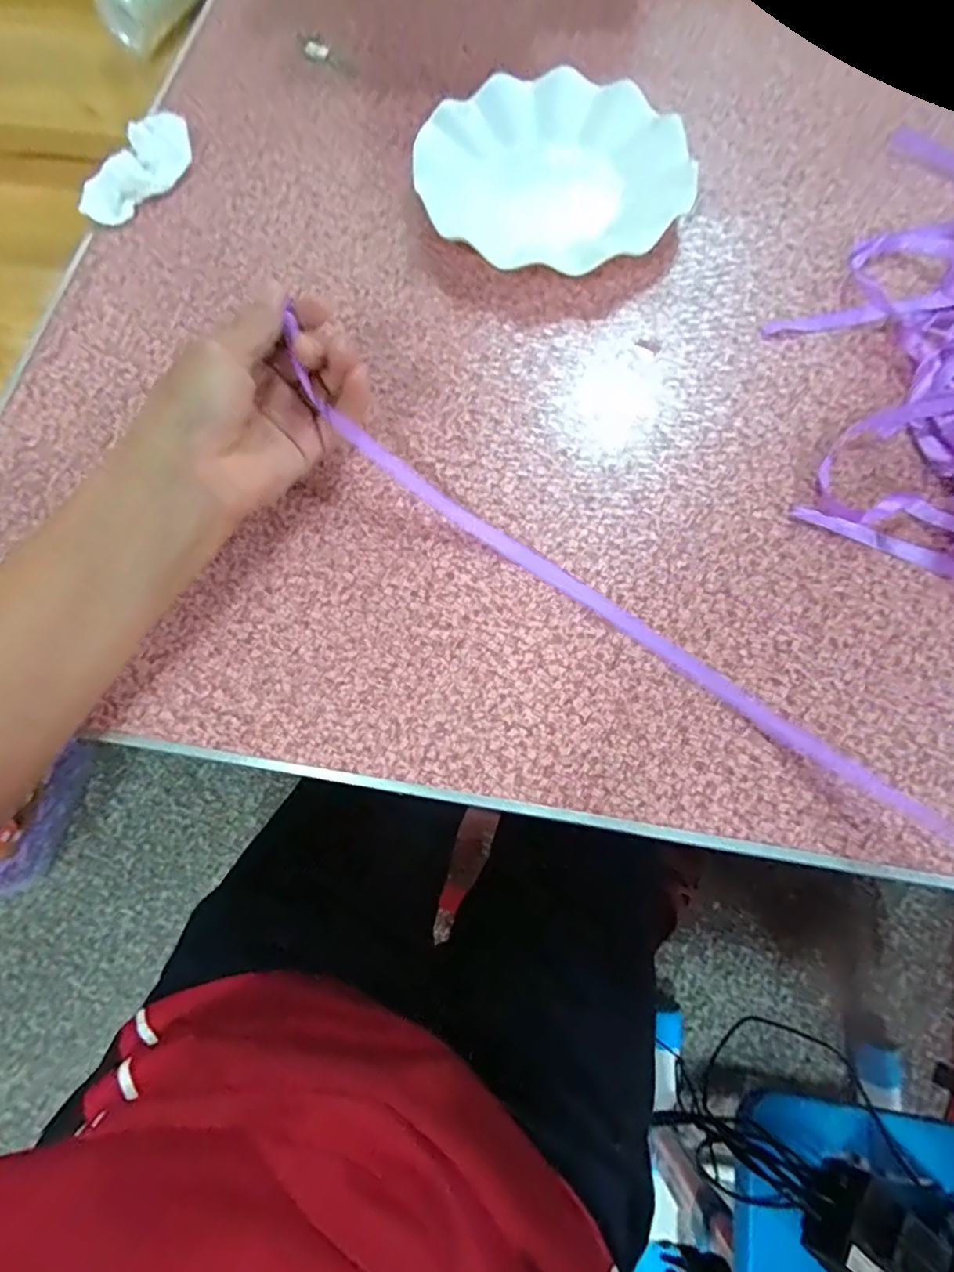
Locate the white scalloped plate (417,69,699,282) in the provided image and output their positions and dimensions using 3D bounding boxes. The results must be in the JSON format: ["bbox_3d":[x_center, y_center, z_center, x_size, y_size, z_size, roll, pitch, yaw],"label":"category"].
[{"bbox_3d":[0.052,-0.319,0.425,0.179,0.027,0.173,0,72,1],"label":"white scalloped plate"}]

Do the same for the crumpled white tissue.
[{"bbox_3d":[-0.241,-0.332,0.436,0.032,0.024,0.099,25,74,9],"label":"crumpled white tissue"}]

